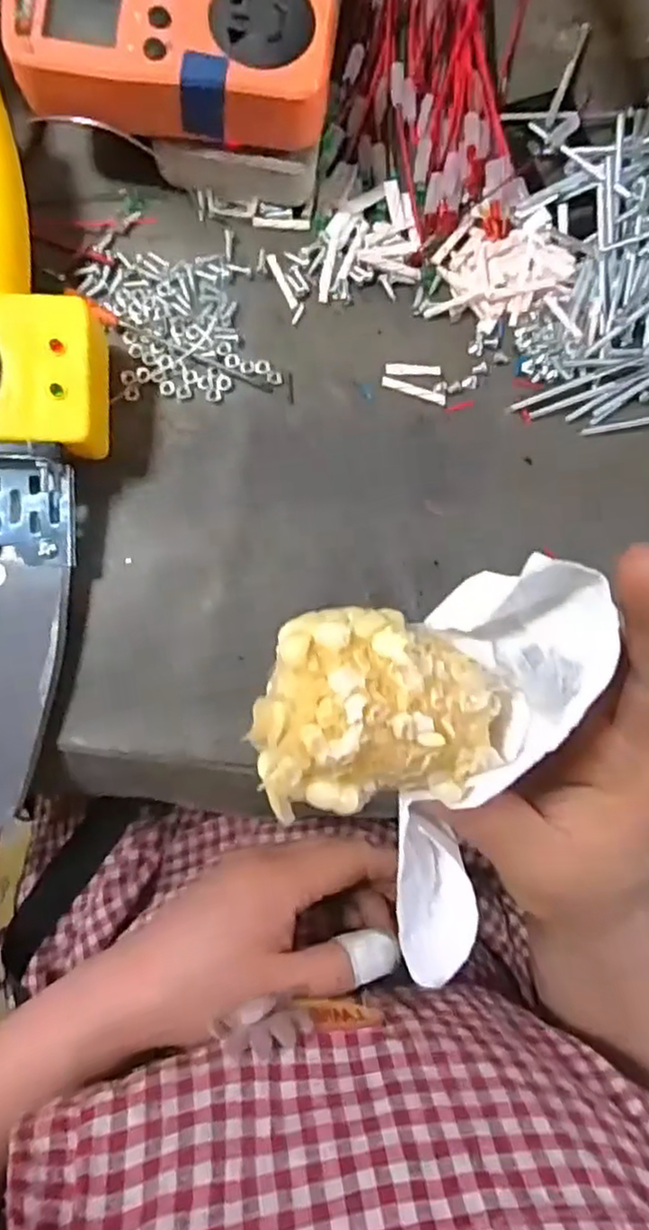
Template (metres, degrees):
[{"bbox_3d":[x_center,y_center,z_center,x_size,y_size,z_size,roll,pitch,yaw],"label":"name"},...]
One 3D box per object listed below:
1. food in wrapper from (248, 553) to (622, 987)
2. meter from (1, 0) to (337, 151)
[{"bbox_3d":[0.019,0.036,0.173,0.075,0.060,0.103,20,85,-3],"label":"food in wrapper"},{"bbox_3d":[-0.061,-0.238,0.282,0.126,0.031,0.065,5,86,-4],"label":"meter"}]

